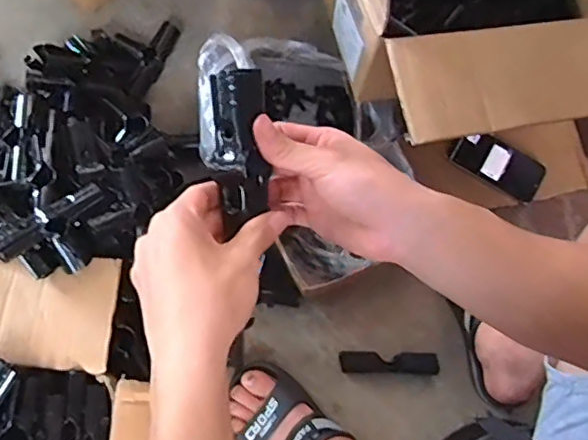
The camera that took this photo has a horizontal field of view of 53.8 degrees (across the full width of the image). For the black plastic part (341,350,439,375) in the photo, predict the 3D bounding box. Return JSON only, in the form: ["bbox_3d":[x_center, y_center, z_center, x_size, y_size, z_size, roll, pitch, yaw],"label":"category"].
[{"bbox_3d":[0.130,0.194,0.789,0.132,0.020,0.029,2,76,-1],"label":"black plastic part"}]

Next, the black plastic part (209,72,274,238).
[{"bbox_3d":[-0.036,-0.049,0.406,0.035,0.018,0.108,-3,105,-2],"label":"black plastic part"}]

